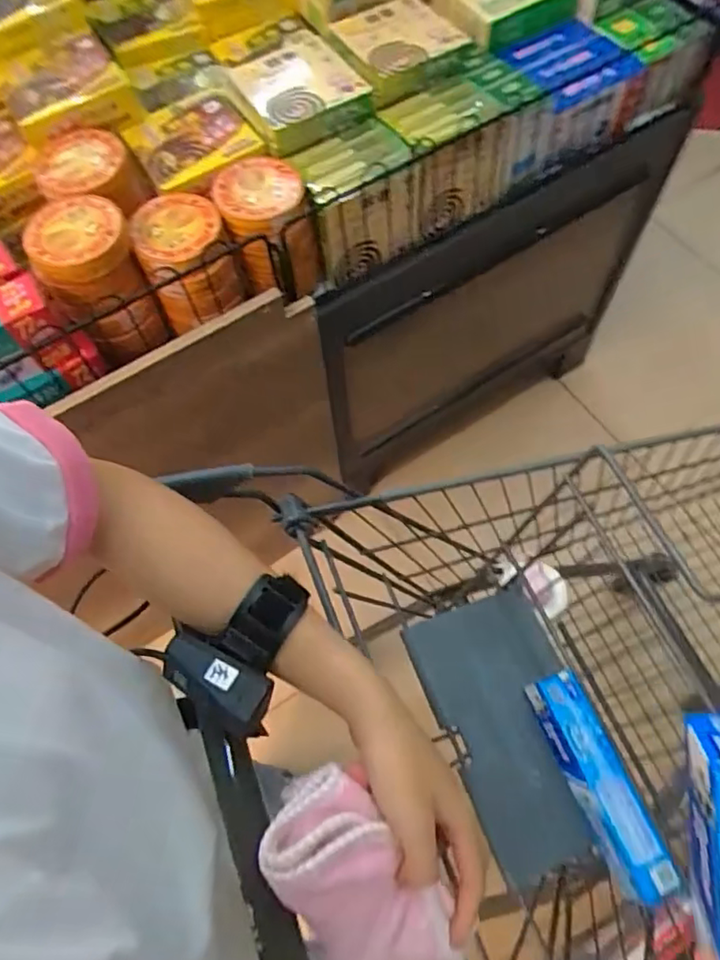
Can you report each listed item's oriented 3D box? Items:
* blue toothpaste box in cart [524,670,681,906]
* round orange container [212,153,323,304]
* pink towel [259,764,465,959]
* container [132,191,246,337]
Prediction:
[{"bbox_3d":[0.230,0.290,0.588,0.054,0.038,0.198,-20,66,-6],"label":"blue toothpaste box in cart"},{"bbox_3d":[-0.117,-0.317,0.790,0.105,0.138,0.117,-24,66,-8],"label":"round orange container"},{"bbox_3d":[0.001,0.243,0.354,0.071,0.037,0.149,-32,108,-11],"label":"pink towel"},{"bbox_3d":[-0.209,-0.269,0.746,0.103,0.094,0.124,-18,66,-5],"label":"container"}]

